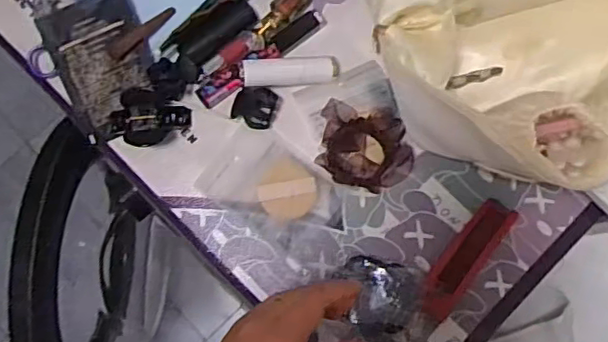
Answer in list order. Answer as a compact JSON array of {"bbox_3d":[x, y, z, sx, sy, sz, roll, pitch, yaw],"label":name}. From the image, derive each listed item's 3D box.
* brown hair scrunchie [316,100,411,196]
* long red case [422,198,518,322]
[{"bbox_3d":[0.052,-0.019,0.521,0.079,0.020,0.064,14,80,2],"label":"brown hair scrunchie"},{"bbox_3d":[0.134,0.073,0.510,0.033,0.007,0.109,36,81,5],"label":"long red case"}]

